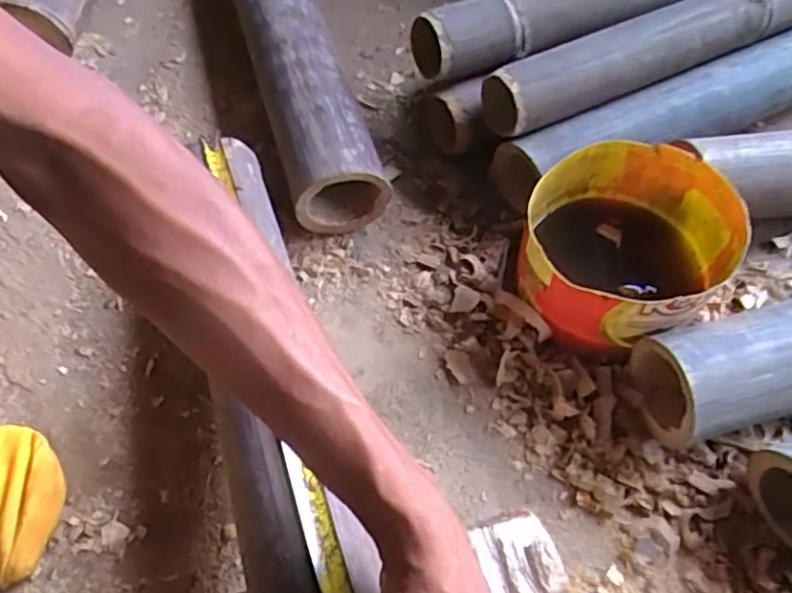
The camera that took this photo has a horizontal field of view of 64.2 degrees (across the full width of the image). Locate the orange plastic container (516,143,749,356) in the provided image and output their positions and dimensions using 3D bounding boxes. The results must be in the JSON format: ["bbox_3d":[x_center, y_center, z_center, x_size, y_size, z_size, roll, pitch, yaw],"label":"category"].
[{"bbox_3d":[0.175,-0.034,0.505,0.153,0.111,0.144,0,59,0],"label":"orange plastic container"}]

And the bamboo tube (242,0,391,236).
[{"bbox_3d":[-0.118,-0.280,0.666,0.078,0.075,0.485,-14,60,-9],"label":"bamboo tube"}]

